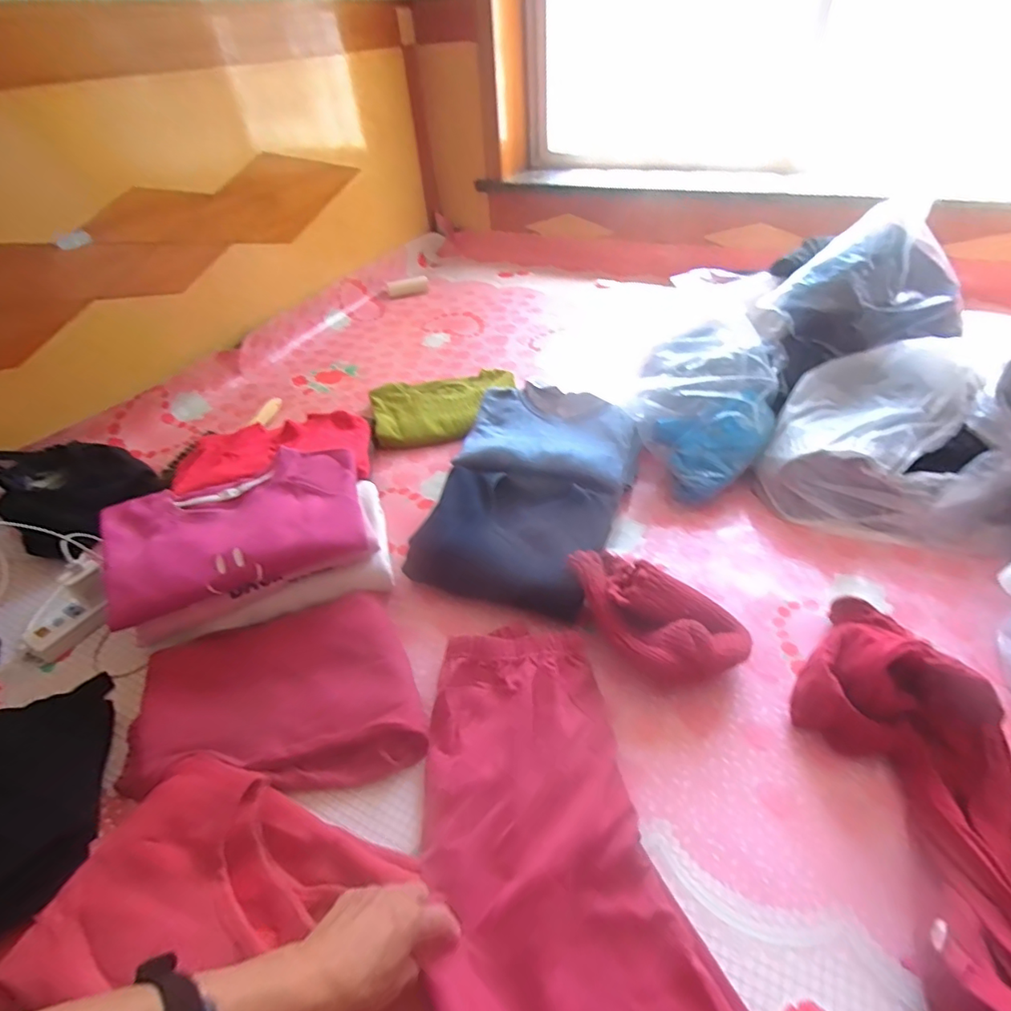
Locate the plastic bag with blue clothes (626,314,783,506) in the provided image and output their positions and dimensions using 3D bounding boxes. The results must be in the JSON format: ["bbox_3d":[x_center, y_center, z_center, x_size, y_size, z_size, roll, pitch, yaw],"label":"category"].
[{"bbox_3d":[0.355,-0.189,0.956,0.243,0.177,0.326,20,48,24],"label":"plastic bag with blue clothes"}]

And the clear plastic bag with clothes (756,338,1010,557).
[{"bbox_3d":[0.650,-0.105,0.836,0.402,0.213,0.276,19,46,23],"label":"clear plastic bag with clothes"}]

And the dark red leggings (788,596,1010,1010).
[{"bbox_3d":[0.407,0.302,0.480,0.173,0.117,0.388,1,41,4],"label":"dark red leggings"}]

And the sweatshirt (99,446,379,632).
[{"bbox_3d":[-0.370,0.033,0.756,0.339,0.068,0.196,-21,45,-17],"label":"sweatshirt"}]

